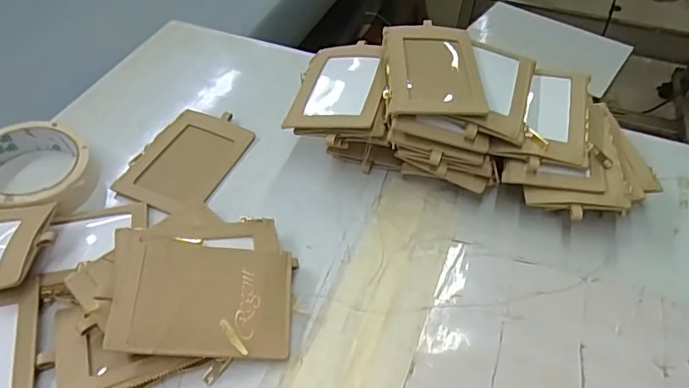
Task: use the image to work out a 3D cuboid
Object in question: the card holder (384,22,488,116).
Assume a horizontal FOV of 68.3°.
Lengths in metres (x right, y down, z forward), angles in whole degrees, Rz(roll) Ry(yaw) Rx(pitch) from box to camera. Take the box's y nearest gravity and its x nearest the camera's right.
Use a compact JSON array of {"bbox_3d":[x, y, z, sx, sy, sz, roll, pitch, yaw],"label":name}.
[{"bbox_3d":[0.070,-0.102,0.407,0.073,0.010,0.103,2,51,-1],"label":"card holder"}]

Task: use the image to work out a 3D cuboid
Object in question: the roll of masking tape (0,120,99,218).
[{"bbox_3d":[-0.253,-0.020,0.414,0.095,0.029,0.092,1,48,-1],"label":"roll of masking tape"}]

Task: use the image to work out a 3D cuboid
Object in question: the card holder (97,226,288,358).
[{"bbox_3d":[-0.091,0.067,0.330,0.115,0.011,0.075,9,59,-14],"label":"card holder"}]

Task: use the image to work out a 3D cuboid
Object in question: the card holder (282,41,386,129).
[{"bbox_3d":[-0.001,-0.094,0.425,0.073,0.008,0.103,4,54,18],"label":"card holder"}]

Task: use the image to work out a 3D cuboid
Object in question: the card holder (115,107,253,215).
[{"bbox_3d":[-0.136,-0.031,0.441,0.078,0.005,0.113,20,51,9],"label":"card holder"}]

